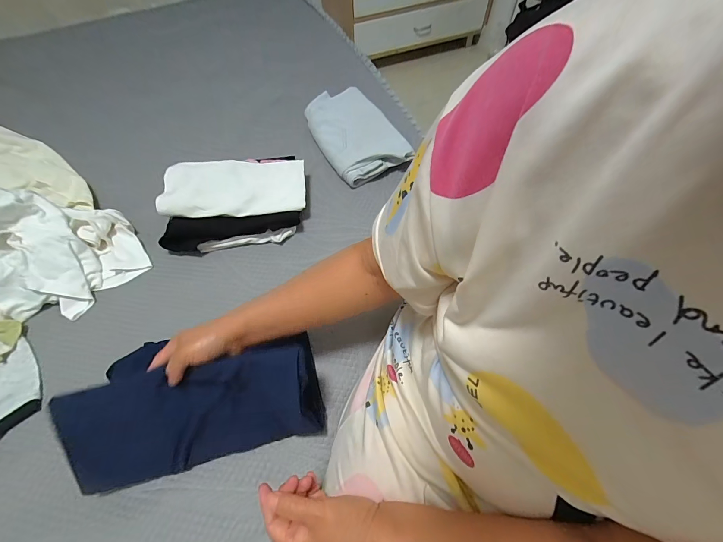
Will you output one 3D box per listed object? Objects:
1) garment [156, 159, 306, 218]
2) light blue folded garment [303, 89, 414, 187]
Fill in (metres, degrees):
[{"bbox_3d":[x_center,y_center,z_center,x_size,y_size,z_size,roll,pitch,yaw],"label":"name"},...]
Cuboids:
[{"bbox_3d":[-0.254,-0.177,0.642,0.275,0.037,0.137,-6,60,-2],"label":"garment"},{"bbox_3d":[-0.020,-0.326,0.756,0.162,0.070,0.276,-25,62,-12],"label":"light blue folded garment"}]

